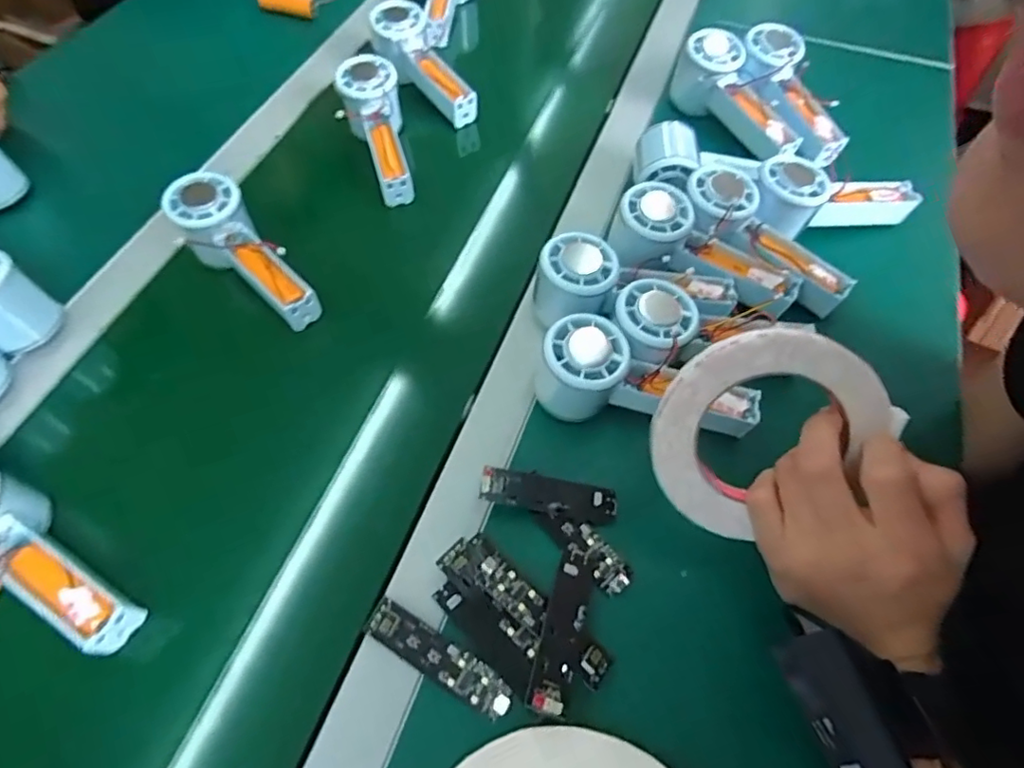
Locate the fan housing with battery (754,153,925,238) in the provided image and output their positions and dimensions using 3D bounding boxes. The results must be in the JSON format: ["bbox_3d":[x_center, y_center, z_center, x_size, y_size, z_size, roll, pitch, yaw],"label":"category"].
[{"bbox_3d":[0.271,-0.159,0.467,0.151,0.042,0.049,-6,60,-4],"label":"fan housing with battery"}]

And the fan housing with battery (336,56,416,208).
[{"bbox_3d":[-0.125,-0.241,0.541,0.056,0.048,0.159,-16,77,-10],"label":"fan housing with battery"}]

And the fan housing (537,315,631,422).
[{"bbox_3d":[0.047,-0.008,0.391,0.055,0.064,0.053,0,59,0],"label":"fan housing"}]

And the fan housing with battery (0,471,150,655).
[{"bbox_3d":[-0.293,0.107,0.337,0.154,0.045,0.057,36,65,2],"label":"fan housing with battery"}]

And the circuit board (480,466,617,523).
[{"bbox_3d":[0.025,0.071,0.368,0.089,0.007,0.026,12,59,-8],"label":"circuit board"}]

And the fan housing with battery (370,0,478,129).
[{"bbox_3d":[-0.088,-0.337,0.588,0.058,0.045,0.150,-36,87,-20],"label":"fan housing with battery"}]

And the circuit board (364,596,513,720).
[{"bbox_3d":[-0.043,0.158,0.324,0.093,0.013,0.022,27,63,15],"label":"circuit board"}]

